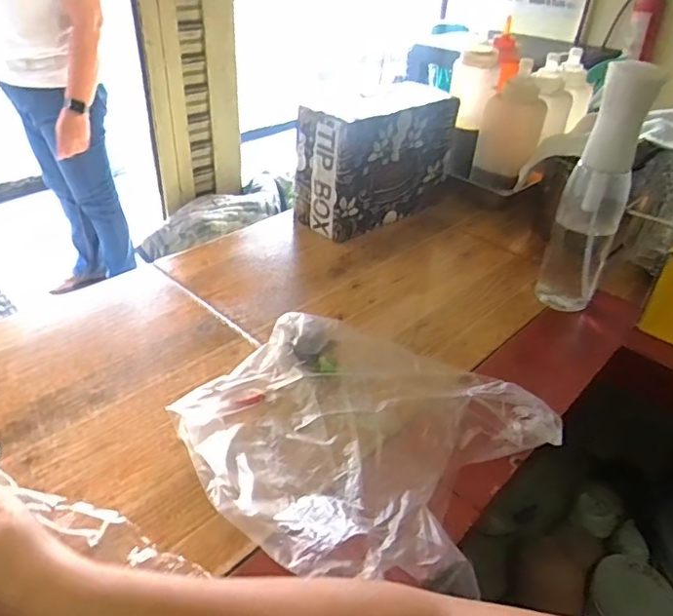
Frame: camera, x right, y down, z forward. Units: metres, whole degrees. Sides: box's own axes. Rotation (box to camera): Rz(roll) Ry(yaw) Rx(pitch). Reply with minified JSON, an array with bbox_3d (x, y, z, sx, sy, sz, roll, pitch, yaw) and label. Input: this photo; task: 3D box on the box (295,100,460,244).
[{"bbox_3d":[0.066,-0.213,0.815,0.095,0.171,0.244,31,43,33],"label":"box"}]

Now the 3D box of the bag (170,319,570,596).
[{"bbox_3d":[0.016,0.098,0.460,0.259,0.041,0.229,24,39,25],"label":"bag"}]

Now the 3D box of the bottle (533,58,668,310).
[{"bbox_3d":[0.285,-0.122,0.610,0.068,0.277,0.062,18,38,20],"label":"bottle"}]

